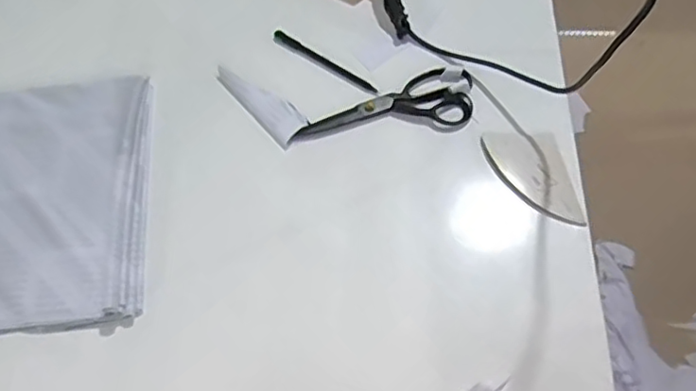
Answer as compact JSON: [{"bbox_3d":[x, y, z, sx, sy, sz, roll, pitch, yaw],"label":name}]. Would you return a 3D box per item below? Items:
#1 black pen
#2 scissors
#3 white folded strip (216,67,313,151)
[{"bbox_3d":[-0.030,-0.164,0.769,0.160,0.011,0.013,33,67,18],"label":"black pen"},{"bbox_3d":[0.044,-0.095,0.721,0.213,0.011,0.076,-17,61,-6],"label":"scissors"},{"bbox_3d":[-0.099,-0.112,0.738,0.046,0.008,0.139,-36,64,-16],"label":"white folded strip"}]

